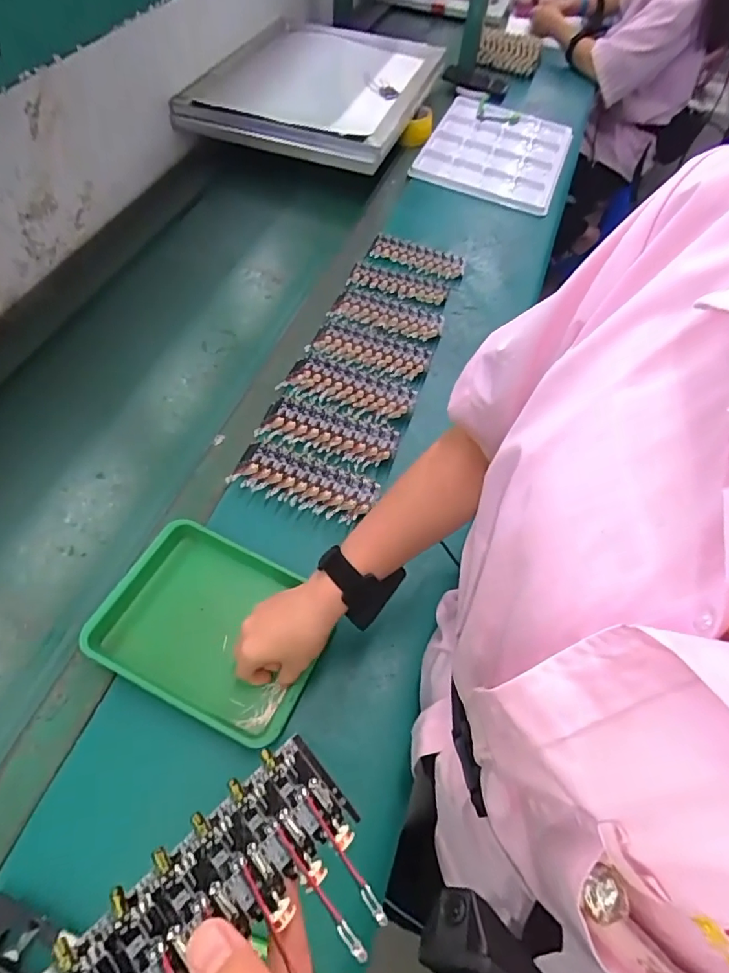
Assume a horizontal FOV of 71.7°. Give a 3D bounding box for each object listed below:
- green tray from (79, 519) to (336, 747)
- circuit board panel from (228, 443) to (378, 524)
[{"bbox_3d":[-0.156,0.139,0.521,0.211,0.042,0.169,21,60,15],"label":"green tray"},{"bbox_3d":[-0.072,-0.010,0.604,0.171,0.019,0.068,18,60,6],"label":"circuit board panel"}]

